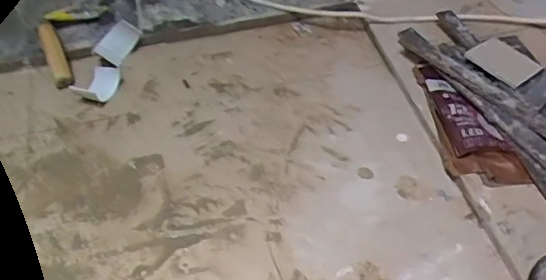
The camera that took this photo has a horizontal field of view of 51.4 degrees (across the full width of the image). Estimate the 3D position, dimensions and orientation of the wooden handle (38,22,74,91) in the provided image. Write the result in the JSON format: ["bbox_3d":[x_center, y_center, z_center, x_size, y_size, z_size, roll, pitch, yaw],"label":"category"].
[{"bbox_3d":[-0.361,-0.139,0.942,0.029,0.021,0.113,-19,92,-11],"label":"wooden handle"}]

